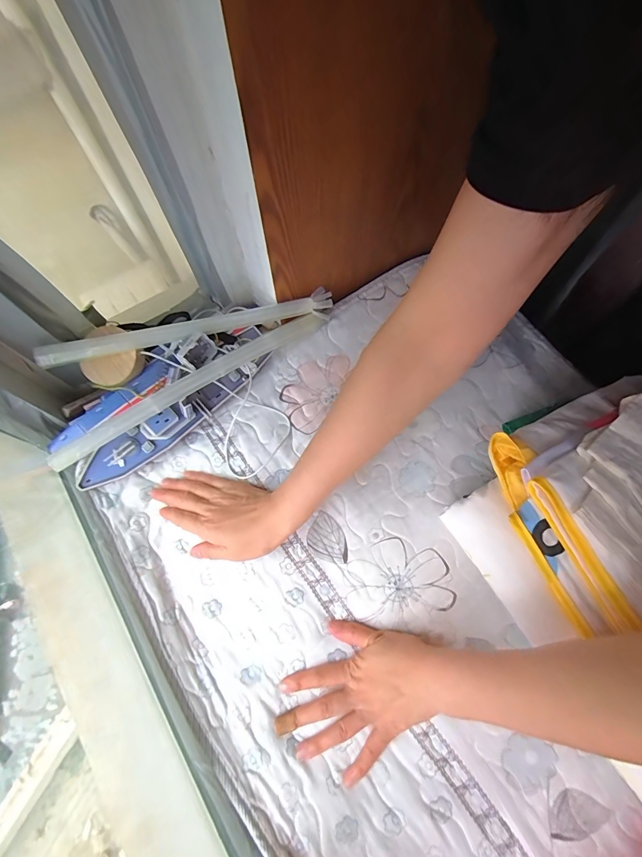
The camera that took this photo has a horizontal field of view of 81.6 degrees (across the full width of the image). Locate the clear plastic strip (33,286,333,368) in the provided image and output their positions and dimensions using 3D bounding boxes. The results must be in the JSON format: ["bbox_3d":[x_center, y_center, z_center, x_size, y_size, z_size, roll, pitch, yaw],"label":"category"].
[{"bbox_3d":[-0.143,-0.125,0.442,0.335,0.020,0.022,-18,71,-19],"label":"clear plastic strip"}]

